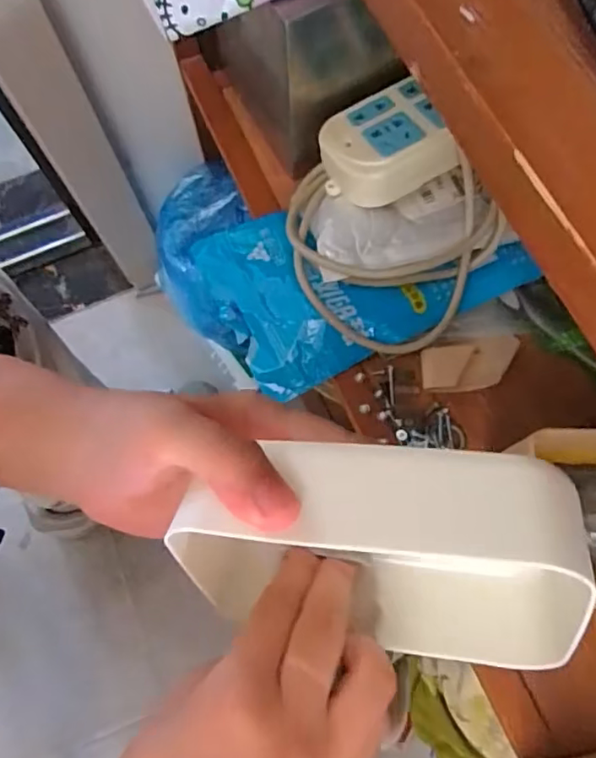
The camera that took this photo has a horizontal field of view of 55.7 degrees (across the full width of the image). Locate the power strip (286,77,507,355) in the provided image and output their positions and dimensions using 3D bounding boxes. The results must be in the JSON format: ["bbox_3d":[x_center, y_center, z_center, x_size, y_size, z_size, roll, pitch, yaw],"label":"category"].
[{"bbox_3d":[0.063,-0.112,0.399,0.149,0.076,0.155,-40,75,-10],"label":"power strip"}]

